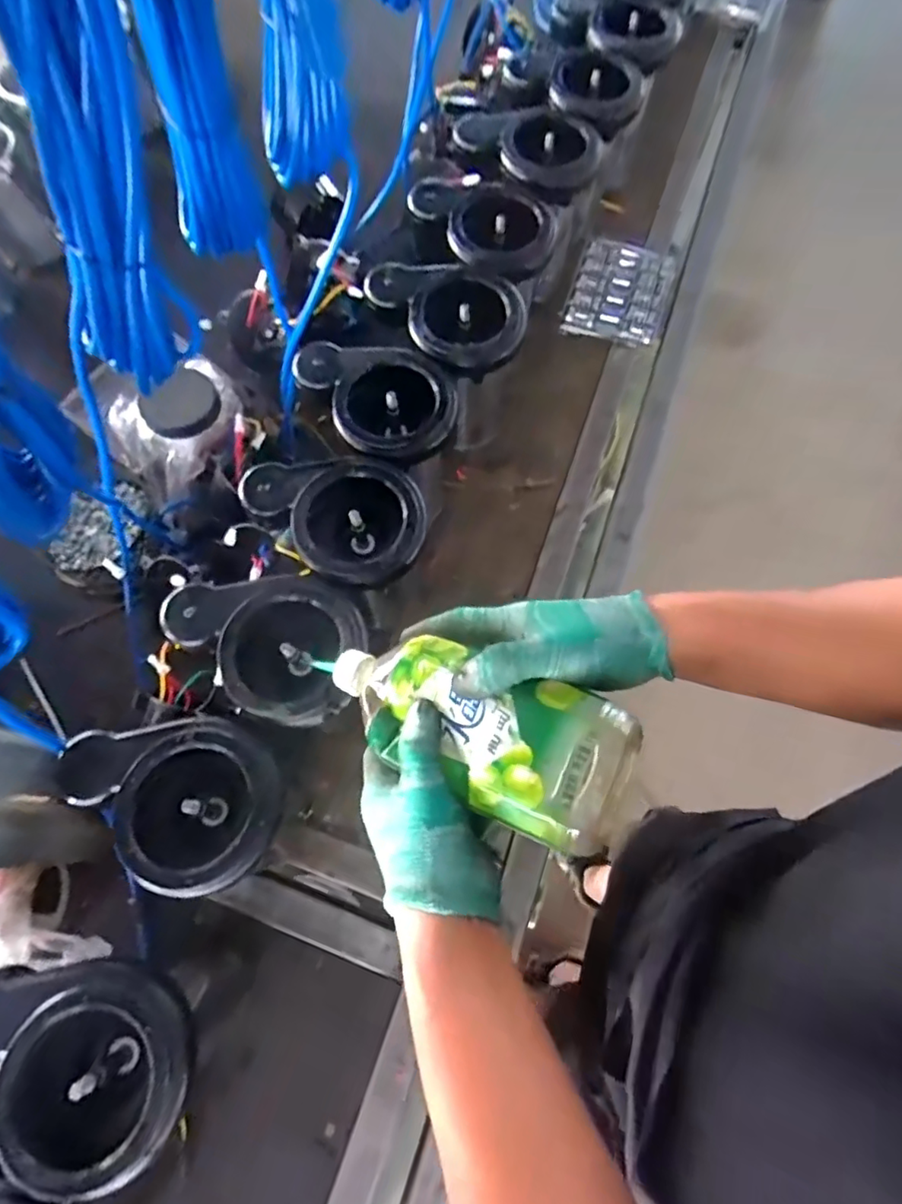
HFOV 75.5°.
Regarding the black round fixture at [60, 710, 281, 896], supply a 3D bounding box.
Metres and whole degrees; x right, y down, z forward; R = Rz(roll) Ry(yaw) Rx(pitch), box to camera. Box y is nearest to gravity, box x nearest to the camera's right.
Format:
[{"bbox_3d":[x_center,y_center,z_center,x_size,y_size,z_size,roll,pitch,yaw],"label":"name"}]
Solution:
[{"bbox_3d":[-0.205,0.142,0.450,0.161,0.055,0.113,34,74,10],"label":"black round fixture"}]

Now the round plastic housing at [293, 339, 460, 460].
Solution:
[{"bbox_3d":[-0.076,-0.191,0.573,0.164,0.050,0.124,4,72,0],"label":"round plastic housing"}]

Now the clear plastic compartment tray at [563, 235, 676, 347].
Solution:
[{"bbox_3d":[0.238,-0.438,0.813,0.126,0.035,0.165,19,72,5],"label":"clear plastic compartment tray"}]

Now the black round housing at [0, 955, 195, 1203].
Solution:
[{"bbox_3d":[-0.254,0.308,0.389,0.155,0.049,0.125,-6,72,-3],"label":"black round housing"}]

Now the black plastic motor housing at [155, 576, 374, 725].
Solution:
[{"bbox_3d":[-0.155,0.034,0.493,0.166,0.063,0.118,13,72,3],"label":"black plastic motor housing"}]

